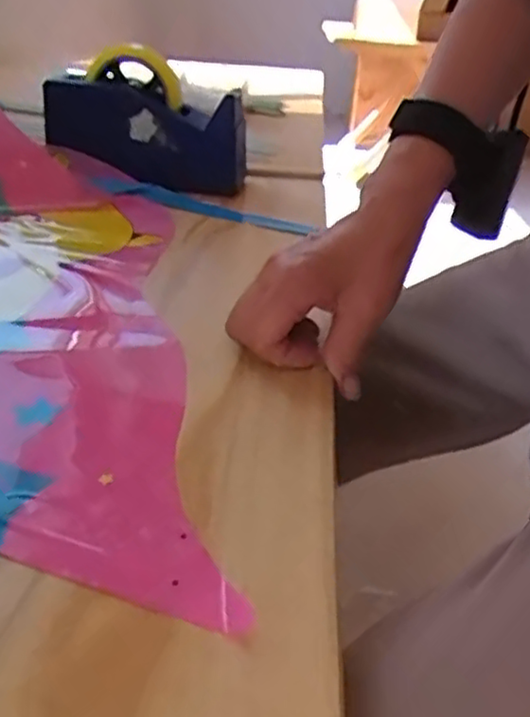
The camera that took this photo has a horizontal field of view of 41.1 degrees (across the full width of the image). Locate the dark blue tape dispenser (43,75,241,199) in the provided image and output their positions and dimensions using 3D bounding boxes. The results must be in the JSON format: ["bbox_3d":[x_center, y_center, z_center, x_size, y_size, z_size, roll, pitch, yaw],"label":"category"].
[{"bbox_3d":[-0.118,-0.236,0.716,0.210,0.100,0.062,12,28,-12],"label":"dark blue tape dispenser"}]

